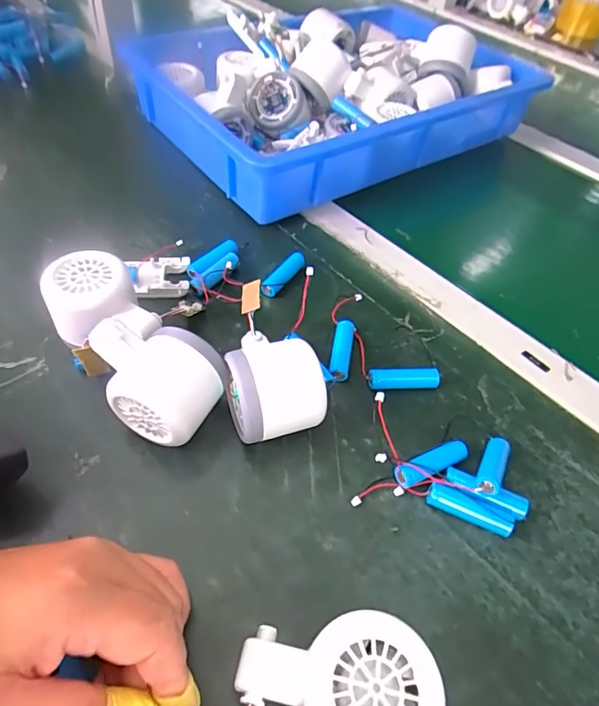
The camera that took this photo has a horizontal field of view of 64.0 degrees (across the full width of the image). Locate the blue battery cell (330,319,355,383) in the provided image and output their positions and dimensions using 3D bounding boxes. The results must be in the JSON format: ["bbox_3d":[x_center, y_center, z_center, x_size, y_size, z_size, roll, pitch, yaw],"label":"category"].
[{"bbox_3d":[0.032,-0.001,0.361,0.014,0.015,0.050,10,50,3],"label":"blue battery cell"}]

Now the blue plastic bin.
[{"bbox_3d":[0.030,-0.331,0.583,0.423,0.091,0.351,-29,58,-25],"label":"blue plastic bin"}]

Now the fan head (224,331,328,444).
[{"bbox_3d":[-0.016,0.024,0.314,0.059,0.053,0.057,3,50,-3],"label":"fan head"}]

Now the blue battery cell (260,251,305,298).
[{"bbox_3d":[-0.013,-0.067,0.410,0.012,0.014,0.056,29,54,18],"label":"blue battery cell"}]

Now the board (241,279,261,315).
[{"bbox_3d":[-0.037,-0.042,0.357,0.015,0.004,0.029,-15,50,13],"label":"board"}]

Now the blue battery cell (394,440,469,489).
[{"bbox_3d":[0.085,0.072,0.308,0.053,0.016,0.014,-19,55,-19],"label":"blue battery cell"}]

